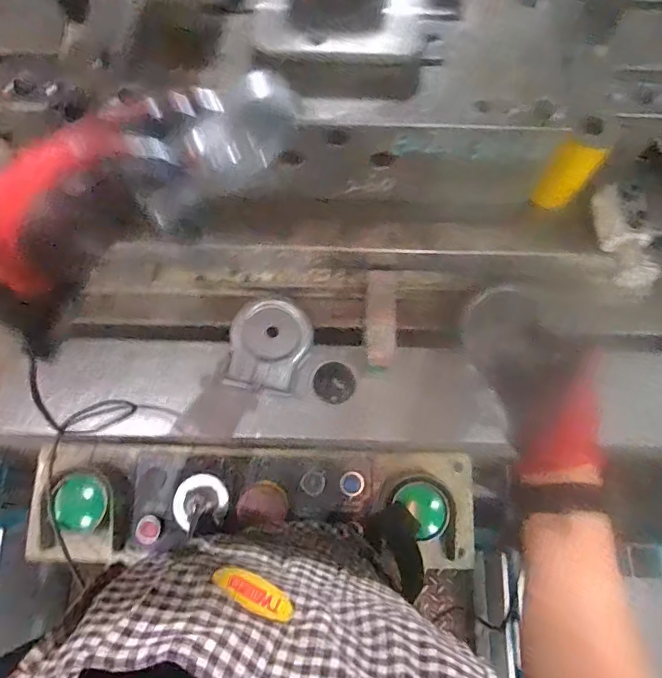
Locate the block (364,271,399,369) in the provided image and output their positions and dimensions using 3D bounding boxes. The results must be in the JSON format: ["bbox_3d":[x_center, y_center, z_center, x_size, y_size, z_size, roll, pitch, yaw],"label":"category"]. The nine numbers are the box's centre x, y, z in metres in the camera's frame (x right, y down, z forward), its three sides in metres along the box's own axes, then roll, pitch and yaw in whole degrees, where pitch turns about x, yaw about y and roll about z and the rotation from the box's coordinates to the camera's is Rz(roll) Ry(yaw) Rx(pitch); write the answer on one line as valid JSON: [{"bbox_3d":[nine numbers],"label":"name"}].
[{"bbox_3d":[0.056,-0.023,0.555,0.035,0.024,0.106,3,85,0],"label":"block"}]

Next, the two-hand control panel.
[{"bbox_3d":[-0.097,0.217,0.642,0.564,0.084,0.150,2,71,-1],"label":"two-hand control panel"}]

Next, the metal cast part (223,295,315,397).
[{"bbox_3d":[-0.077,0.010,0.624,0.097,0.033,0.114,8,72,2],"label":"metal cast part"}]

